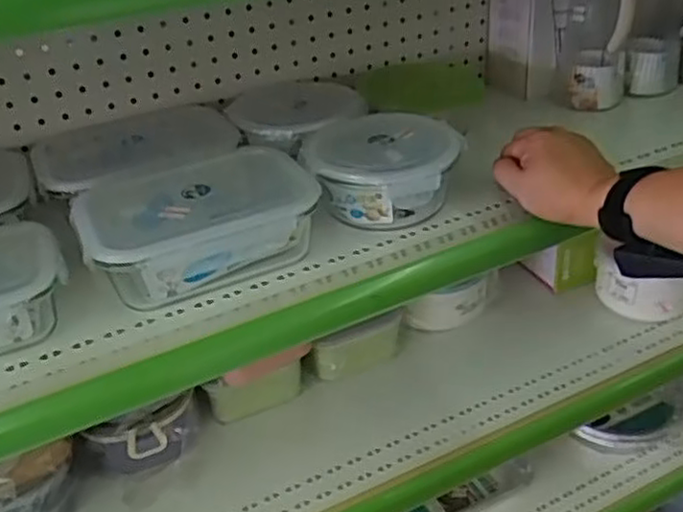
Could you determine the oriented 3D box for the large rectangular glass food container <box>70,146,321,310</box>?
[{"bbox_3d":[-0.123,-0.032,0.631,0.210,0.065,0.147,-17,36,-18],"label":"large rectangular glass food container"}]

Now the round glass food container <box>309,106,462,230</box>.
[{"bbox_3d":[0.042,-0.084,0.685,0.137,0.066,0.133,-3,34,2],"label":"round glass food container"}]

